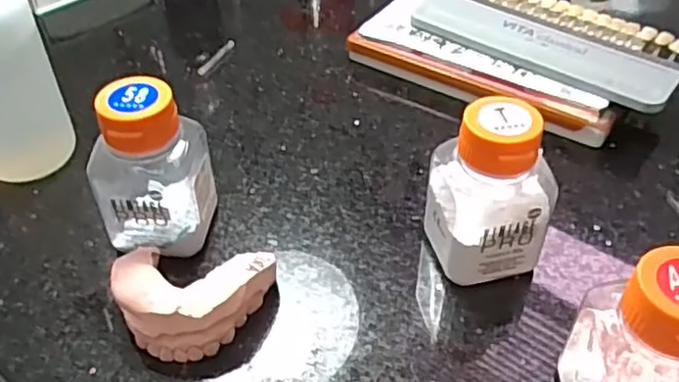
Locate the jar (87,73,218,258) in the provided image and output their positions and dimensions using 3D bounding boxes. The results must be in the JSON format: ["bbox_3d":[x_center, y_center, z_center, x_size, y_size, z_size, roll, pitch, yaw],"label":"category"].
[{"bbox_3d":[-0.077,-0.008,0.274,0.037,0.073,0.037,8,44,9],"label":"jar"}]

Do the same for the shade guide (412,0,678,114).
[{"bbox_3d":[0.118,-0.087,0.371,0.143,0.010,0.067,29,54,27],"label":"shade guide"}]

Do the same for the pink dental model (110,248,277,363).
[{"bbox_3d":[-0.058,0.042,0.257,0.060,0.024,0.042,4,44,4],"label":"pink dental model"}]

